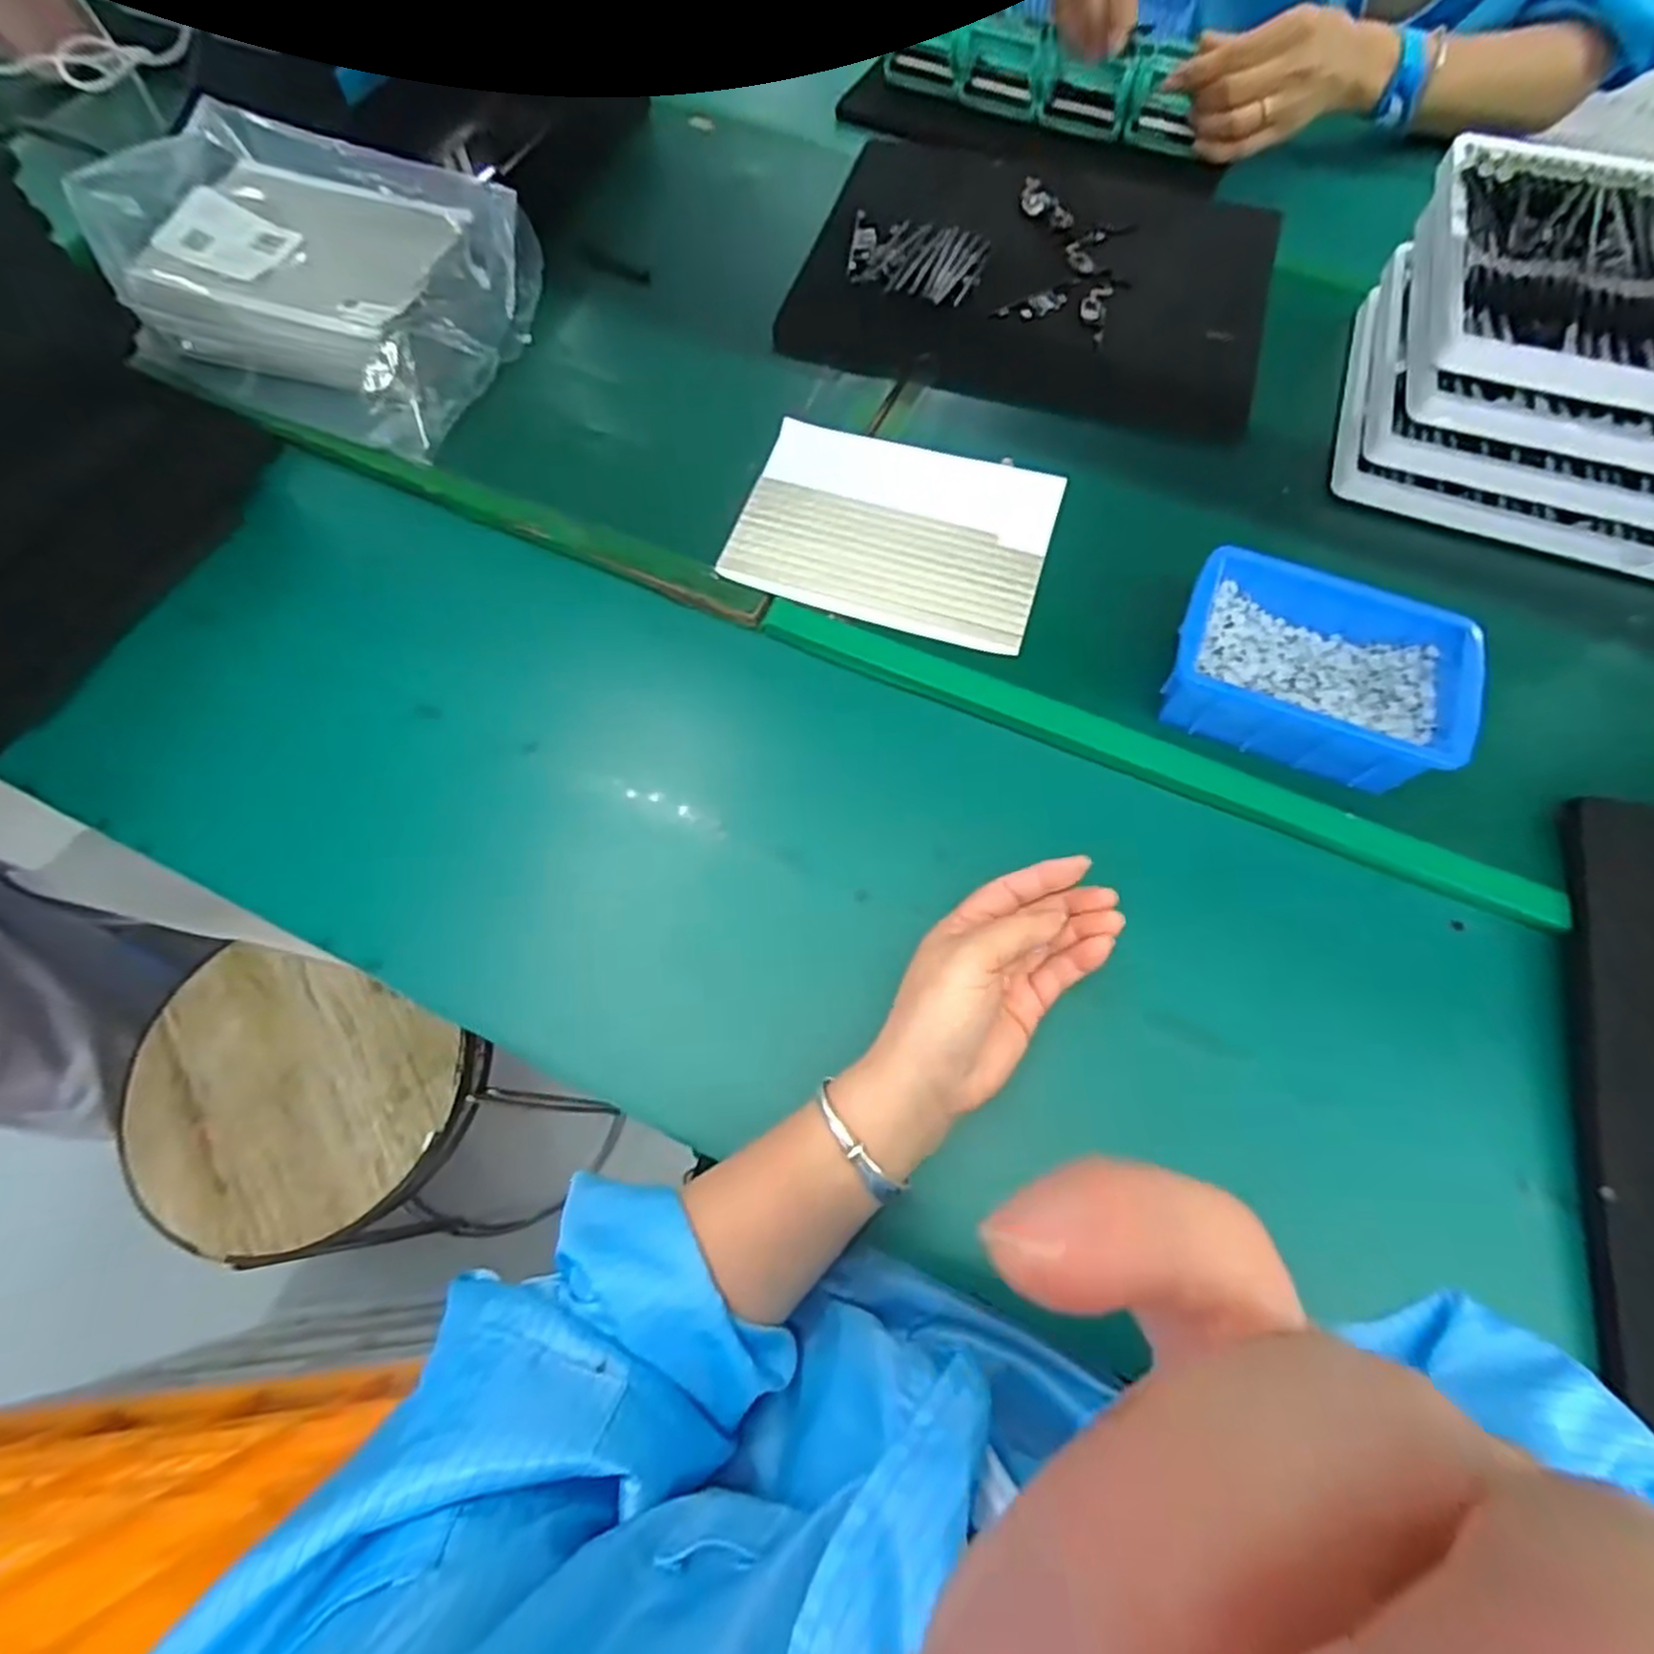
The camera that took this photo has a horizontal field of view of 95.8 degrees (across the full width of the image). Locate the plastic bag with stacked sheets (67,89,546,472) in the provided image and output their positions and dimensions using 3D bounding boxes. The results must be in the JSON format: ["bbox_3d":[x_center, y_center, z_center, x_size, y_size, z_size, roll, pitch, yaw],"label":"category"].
[{"bbox_3d":[-0.363,-0.393,0.536,0.286,0.062,0.227,15,72,4],"label":"plastic bag with stacked sheets"}]

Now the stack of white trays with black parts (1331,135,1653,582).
[{"bbox_3d":[0.468,-0.287,0.462,0.227,0.121,0.212,17,73,5],"label":"stack of white trays with black parts"}]

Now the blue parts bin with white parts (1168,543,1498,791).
[{"bbox_3d":[0.269,-0.091,0.424,0.149,0.062,0.114,21,73,6],"label":"blue parts bin with white parts"}]

